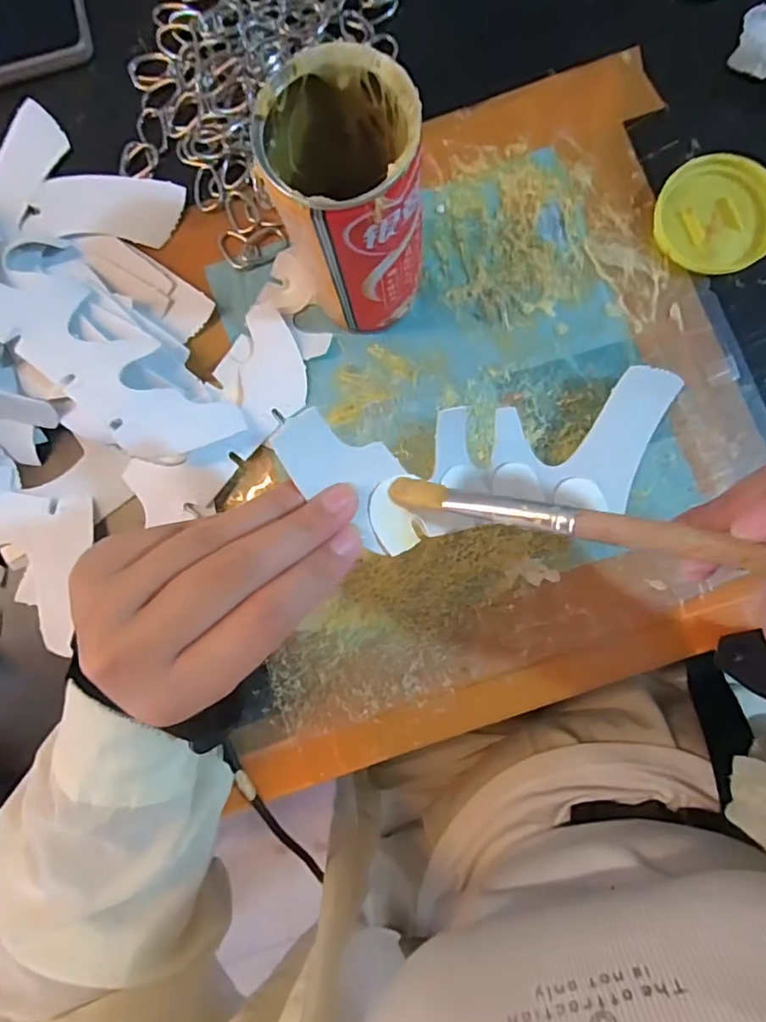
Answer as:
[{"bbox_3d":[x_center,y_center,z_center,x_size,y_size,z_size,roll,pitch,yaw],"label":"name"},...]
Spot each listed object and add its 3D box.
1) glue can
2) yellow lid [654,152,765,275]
[{"bbox_3d":[-0.014,-0.142,0.258,0.062,0.116,0.068,0,87,4],"label":"glue can"},{"bbox_3d":[0.187,-0.167,0.295,0.063,0.010,0.064,0,87,4],"label":"yellow lid"}]

